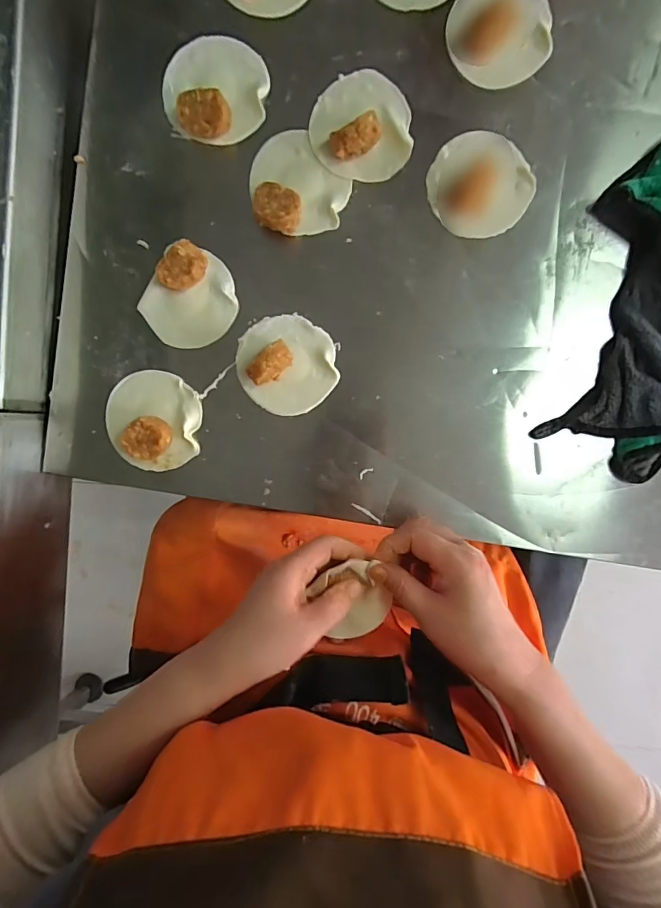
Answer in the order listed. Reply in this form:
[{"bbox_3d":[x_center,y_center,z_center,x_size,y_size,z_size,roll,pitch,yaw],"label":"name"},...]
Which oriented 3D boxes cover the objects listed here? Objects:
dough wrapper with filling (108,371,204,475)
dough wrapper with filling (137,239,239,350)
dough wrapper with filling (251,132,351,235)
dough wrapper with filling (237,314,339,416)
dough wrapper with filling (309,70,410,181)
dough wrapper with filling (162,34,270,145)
[{"bbox_3d":[-0.156,-0.029,0.379,0.080,0.025,0.084,5,93,1],"label":"dough wrapper with filling"},{"bbox_3d":[-0.119,-0.130,0.372,0.080,0.024,0.069,-44,92,3],"label":"dough wrapper with filling"},{"bbox_3d":[-0.027,-0.231,0.366,0.080,0.023,0.083,0,93,1],"label":"dough wrapper with filling"},{"bbox_3d":[-0.038,-0.077,0.370,0.081,0.031,0.085,0,93,1],"label":"dough wrapper with filling"},{"bbox_3d":[0.025,-0.277,0.359,0.082,0.030,0.086,-2,93,1],"label":"dough wrapper with filling"},{"bbox_3d":[-0.098,-0.309,0.361,0.087,0.023,0.087,0,93,1],"label":"dough wrapper with filling"}]

